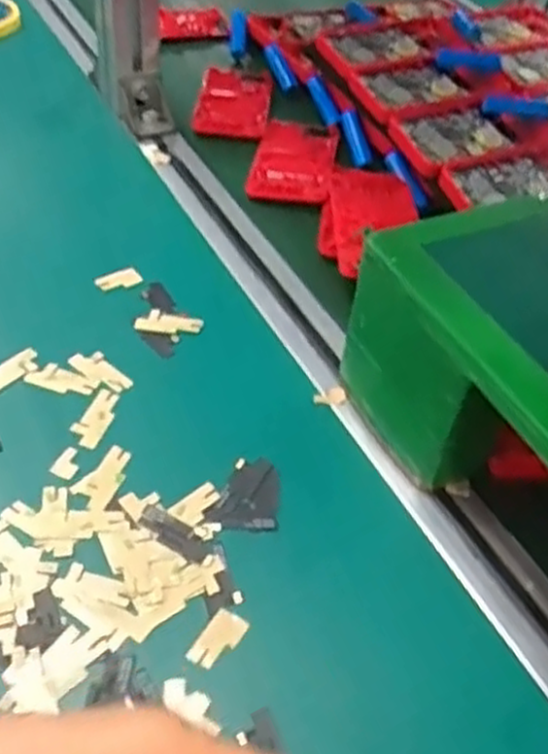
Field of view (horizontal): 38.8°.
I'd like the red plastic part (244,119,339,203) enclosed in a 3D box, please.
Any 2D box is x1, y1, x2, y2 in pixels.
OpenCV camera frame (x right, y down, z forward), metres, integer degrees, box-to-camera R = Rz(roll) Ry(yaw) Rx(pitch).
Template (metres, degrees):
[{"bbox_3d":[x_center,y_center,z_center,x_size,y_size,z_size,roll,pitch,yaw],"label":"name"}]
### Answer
[{"bbox_3d":[0.016,-0.175,0.624,0.062,0.006,0.110,8,47,3],"label":"red plastic part"}]

